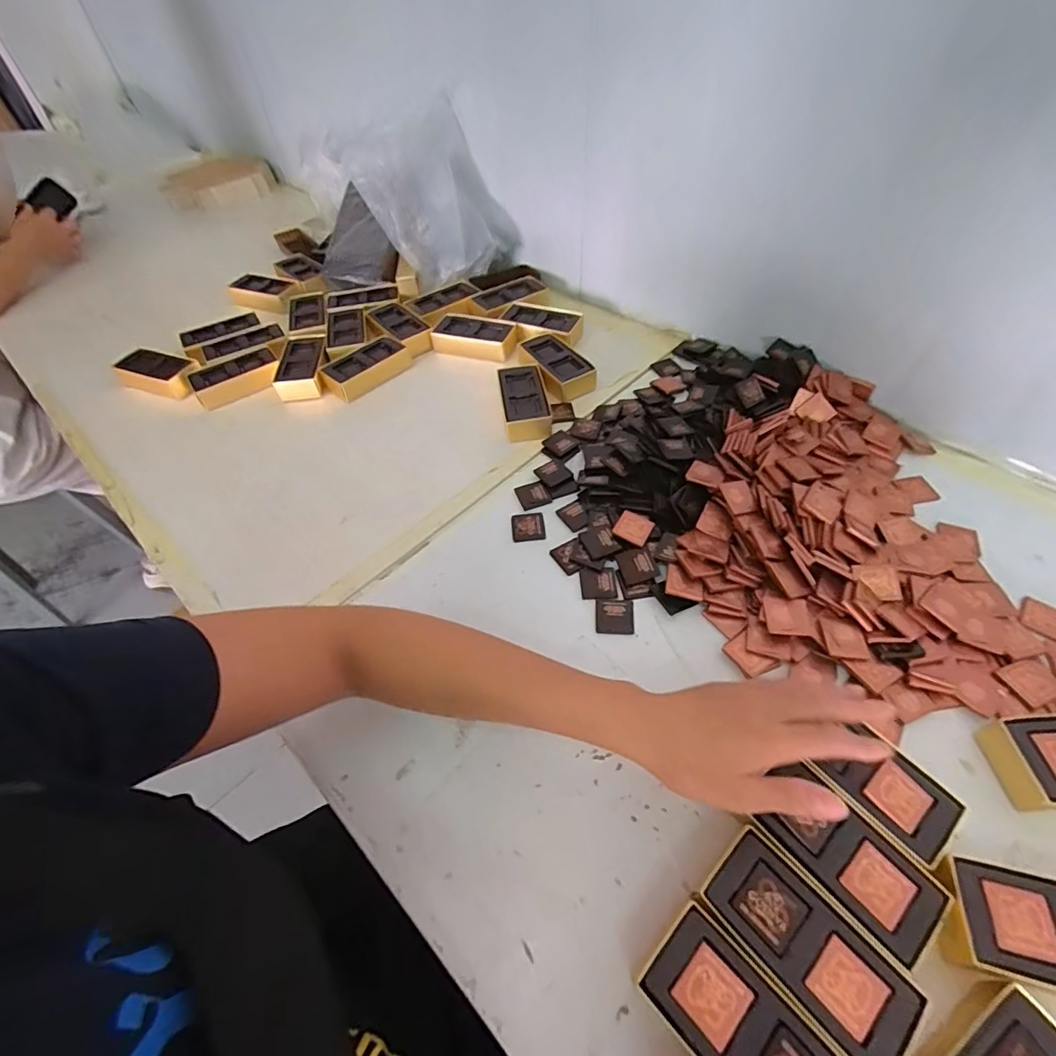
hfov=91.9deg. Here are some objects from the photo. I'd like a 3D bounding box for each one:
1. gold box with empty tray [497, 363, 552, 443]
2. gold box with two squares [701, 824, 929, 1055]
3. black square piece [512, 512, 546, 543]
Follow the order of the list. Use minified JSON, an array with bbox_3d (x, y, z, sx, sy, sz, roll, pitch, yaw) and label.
[{"bbox_3d":[-0.003,-0.160,0.638,0.056,0.025,0.112,-8,51,-3],"label":"gold box with empty tray"},{"bbox_3d":[0.161,0.248,0.304,0.056,0.032,0.112,-36,58,-23],"label":"gold box with two squares"},{"bbox_3d":[0.000,-0.002,0.530,0.034,0.004,0.034,-7,51,-2],"label":"black square piece"}]

